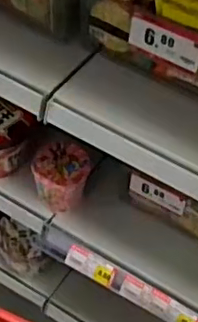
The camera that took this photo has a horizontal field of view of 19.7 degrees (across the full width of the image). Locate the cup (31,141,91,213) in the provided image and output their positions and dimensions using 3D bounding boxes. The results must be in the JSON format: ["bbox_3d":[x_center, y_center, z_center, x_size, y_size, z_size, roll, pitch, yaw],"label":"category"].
[{"bbox_3d":[-0.063,0.031,0.968,0.090,0.102,0.087,1,53,-2],"label":"cup"}]

